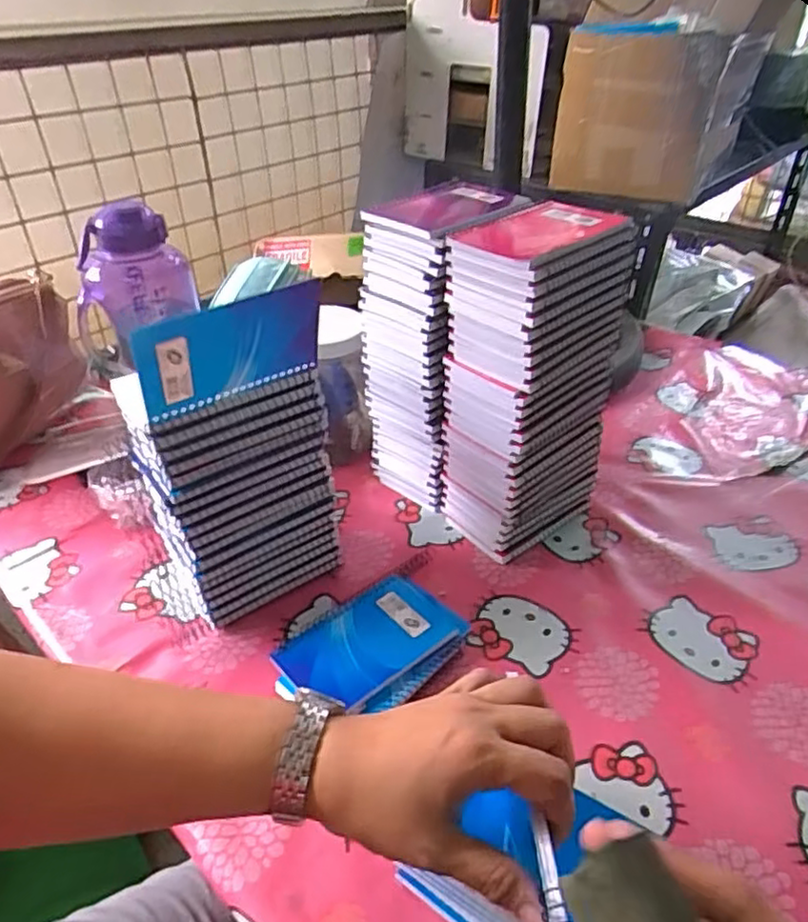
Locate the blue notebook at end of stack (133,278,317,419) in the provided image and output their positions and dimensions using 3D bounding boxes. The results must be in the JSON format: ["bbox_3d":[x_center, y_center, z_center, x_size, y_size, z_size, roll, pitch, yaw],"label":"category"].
[{"bbox_3d":[-0.114,-0.076,0.439,0.126,0.079,0.011,-26,58,-27],"label":"blue notebook at end of stack"}]

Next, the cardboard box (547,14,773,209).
[{"bbox_3d":[0.362,-0.516,0.970,0.254,0.217,0.225,22,43,28],"label":"cardboard box"}]

